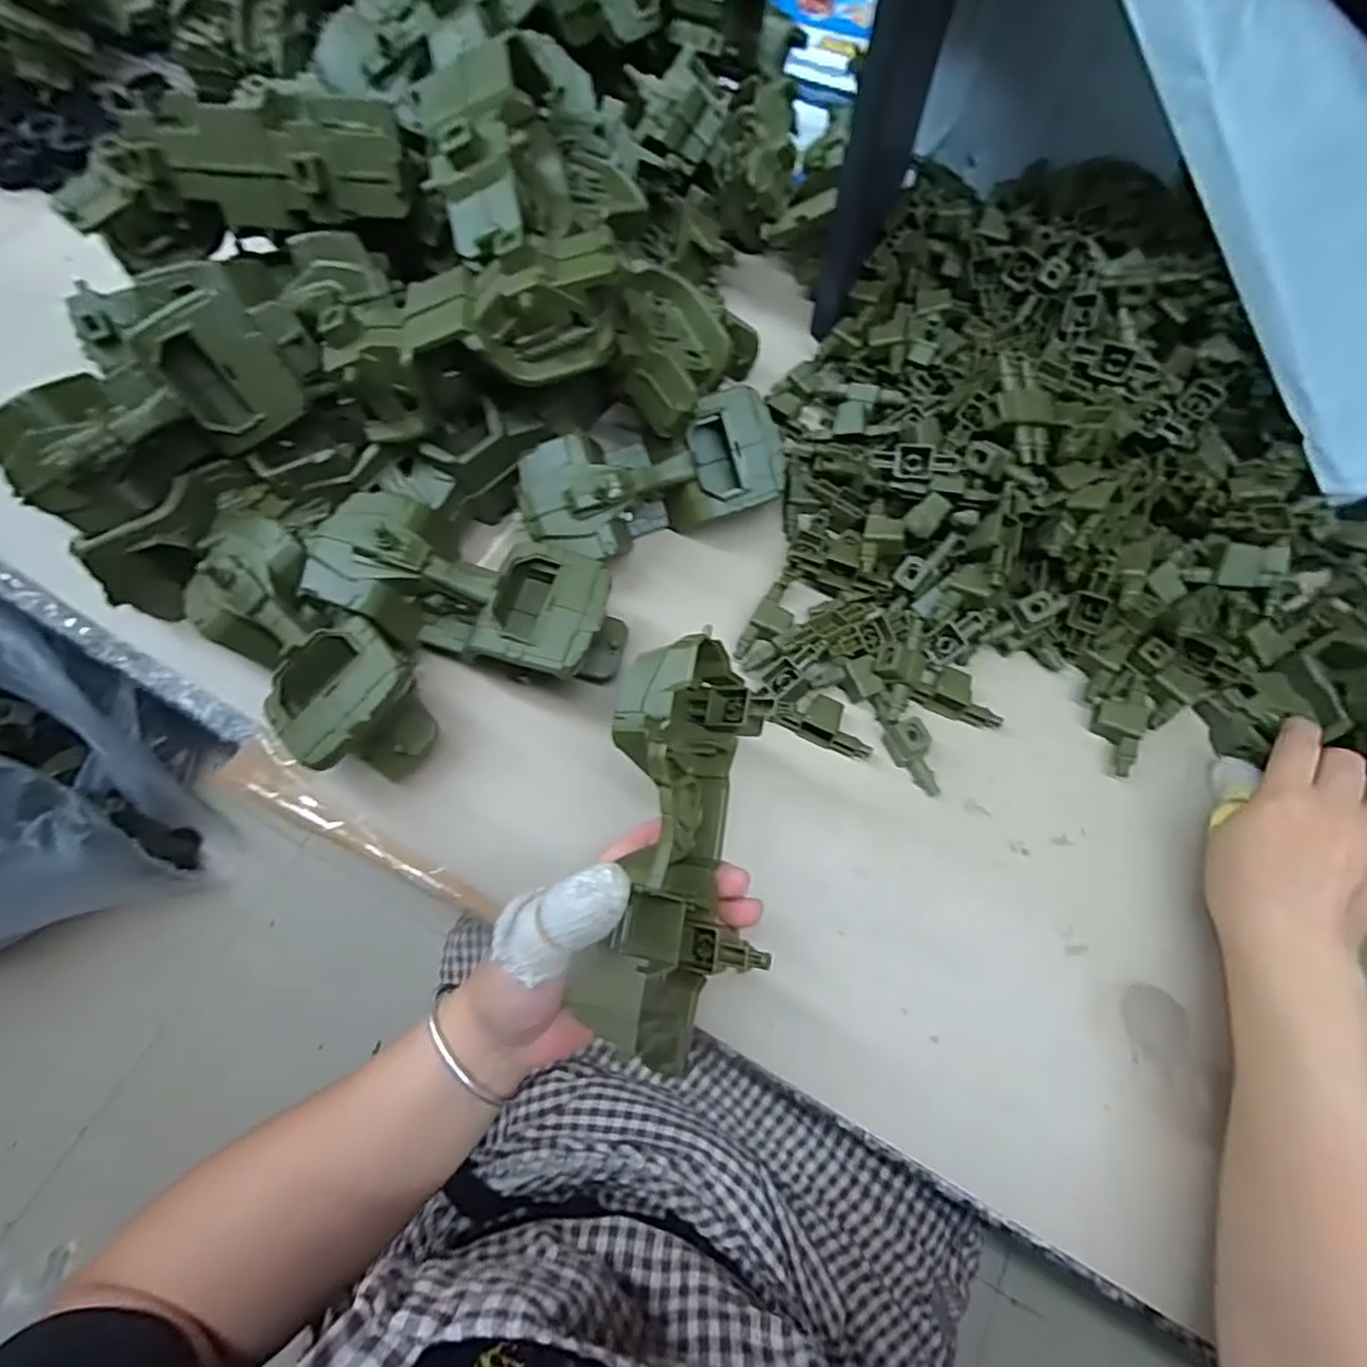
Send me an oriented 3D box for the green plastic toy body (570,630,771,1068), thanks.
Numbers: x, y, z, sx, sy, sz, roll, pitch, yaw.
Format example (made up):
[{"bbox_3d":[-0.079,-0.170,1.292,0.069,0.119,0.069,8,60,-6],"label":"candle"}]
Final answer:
[{"bbox_3d":[-0.001,0.064,0.298,0.072,0.069,0.190,6,69,3],"label":"green plastic toy body"}]

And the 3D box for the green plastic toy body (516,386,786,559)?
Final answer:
[{"bbox_3d":[-0.017,-0.139,0.448,0.185,0.058,0.082,-22,69,-9],"label":"green plastic toy body"}]

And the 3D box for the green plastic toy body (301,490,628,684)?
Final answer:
[{"bbox_3d":[-0.129,-0.058,0.406,0.187,0.066,0.092,19,68,8],"label":"green plastic toy body"}]

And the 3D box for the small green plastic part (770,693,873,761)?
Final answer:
[{"bbox_3d":[0.089,0.022,0.410,0.061,0.019,0.029,21,69,9],"label":"small green plastic part"}]

